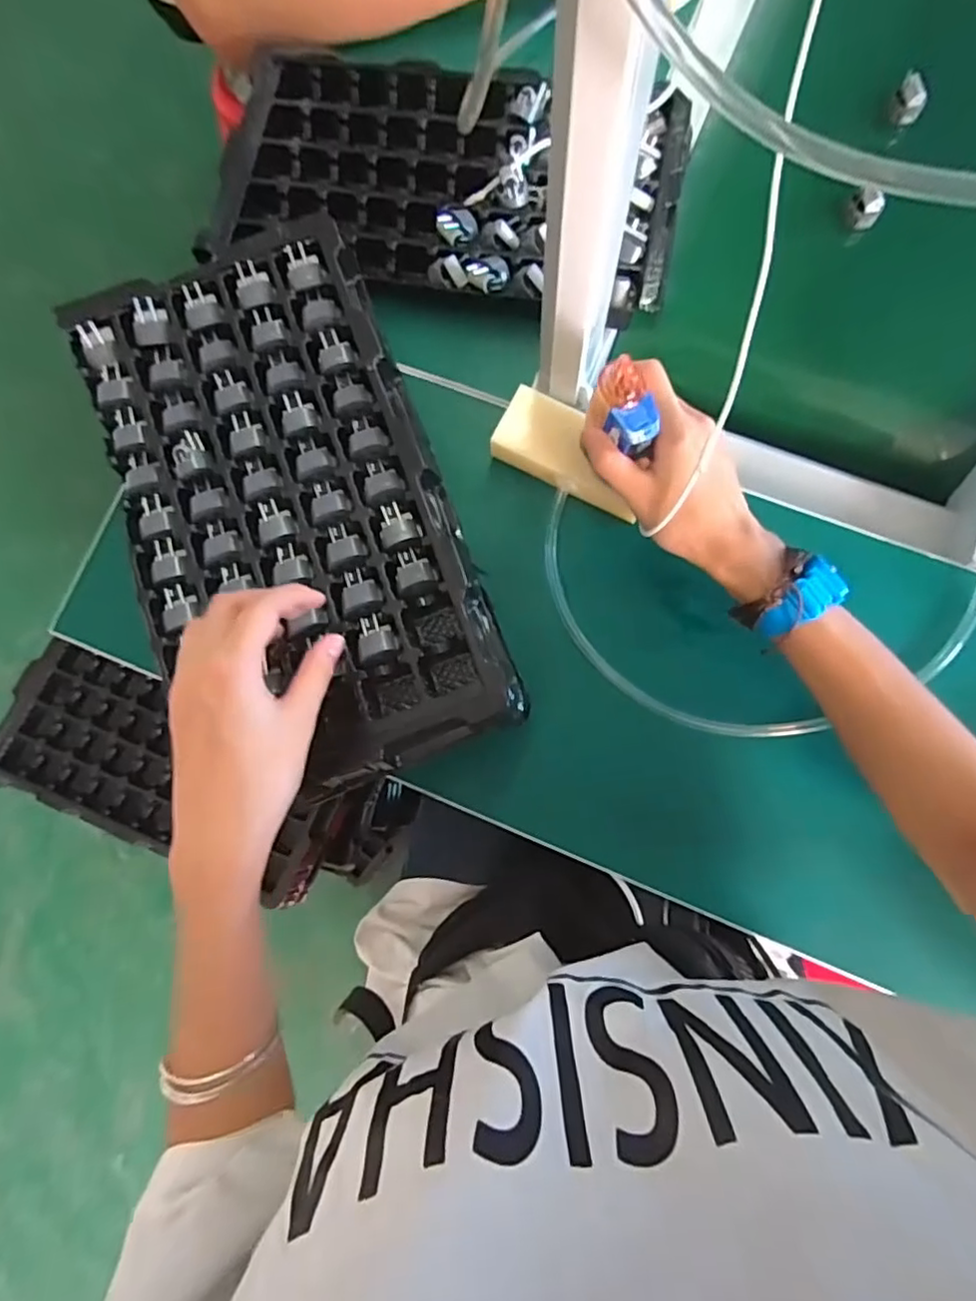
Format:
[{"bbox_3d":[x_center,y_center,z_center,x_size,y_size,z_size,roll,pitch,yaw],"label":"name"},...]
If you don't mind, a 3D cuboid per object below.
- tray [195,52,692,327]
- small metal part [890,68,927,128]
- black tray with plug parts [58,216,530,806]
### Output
[{"bbox_3d":[-0.030,-0.371,0.493,0.353,0.032,0.194,12,82,6],"label":"tray"},{"bbox_3d":[0.337,-0.439,0.497,0.025,0.021,0.022,29,84,8],"label":"small metal part"},{"bbox_3d":[-0.131,-0.091,0.406,0.197,0.036,0.353,-21,80,1],"label":"black tray with plug parts"}]

